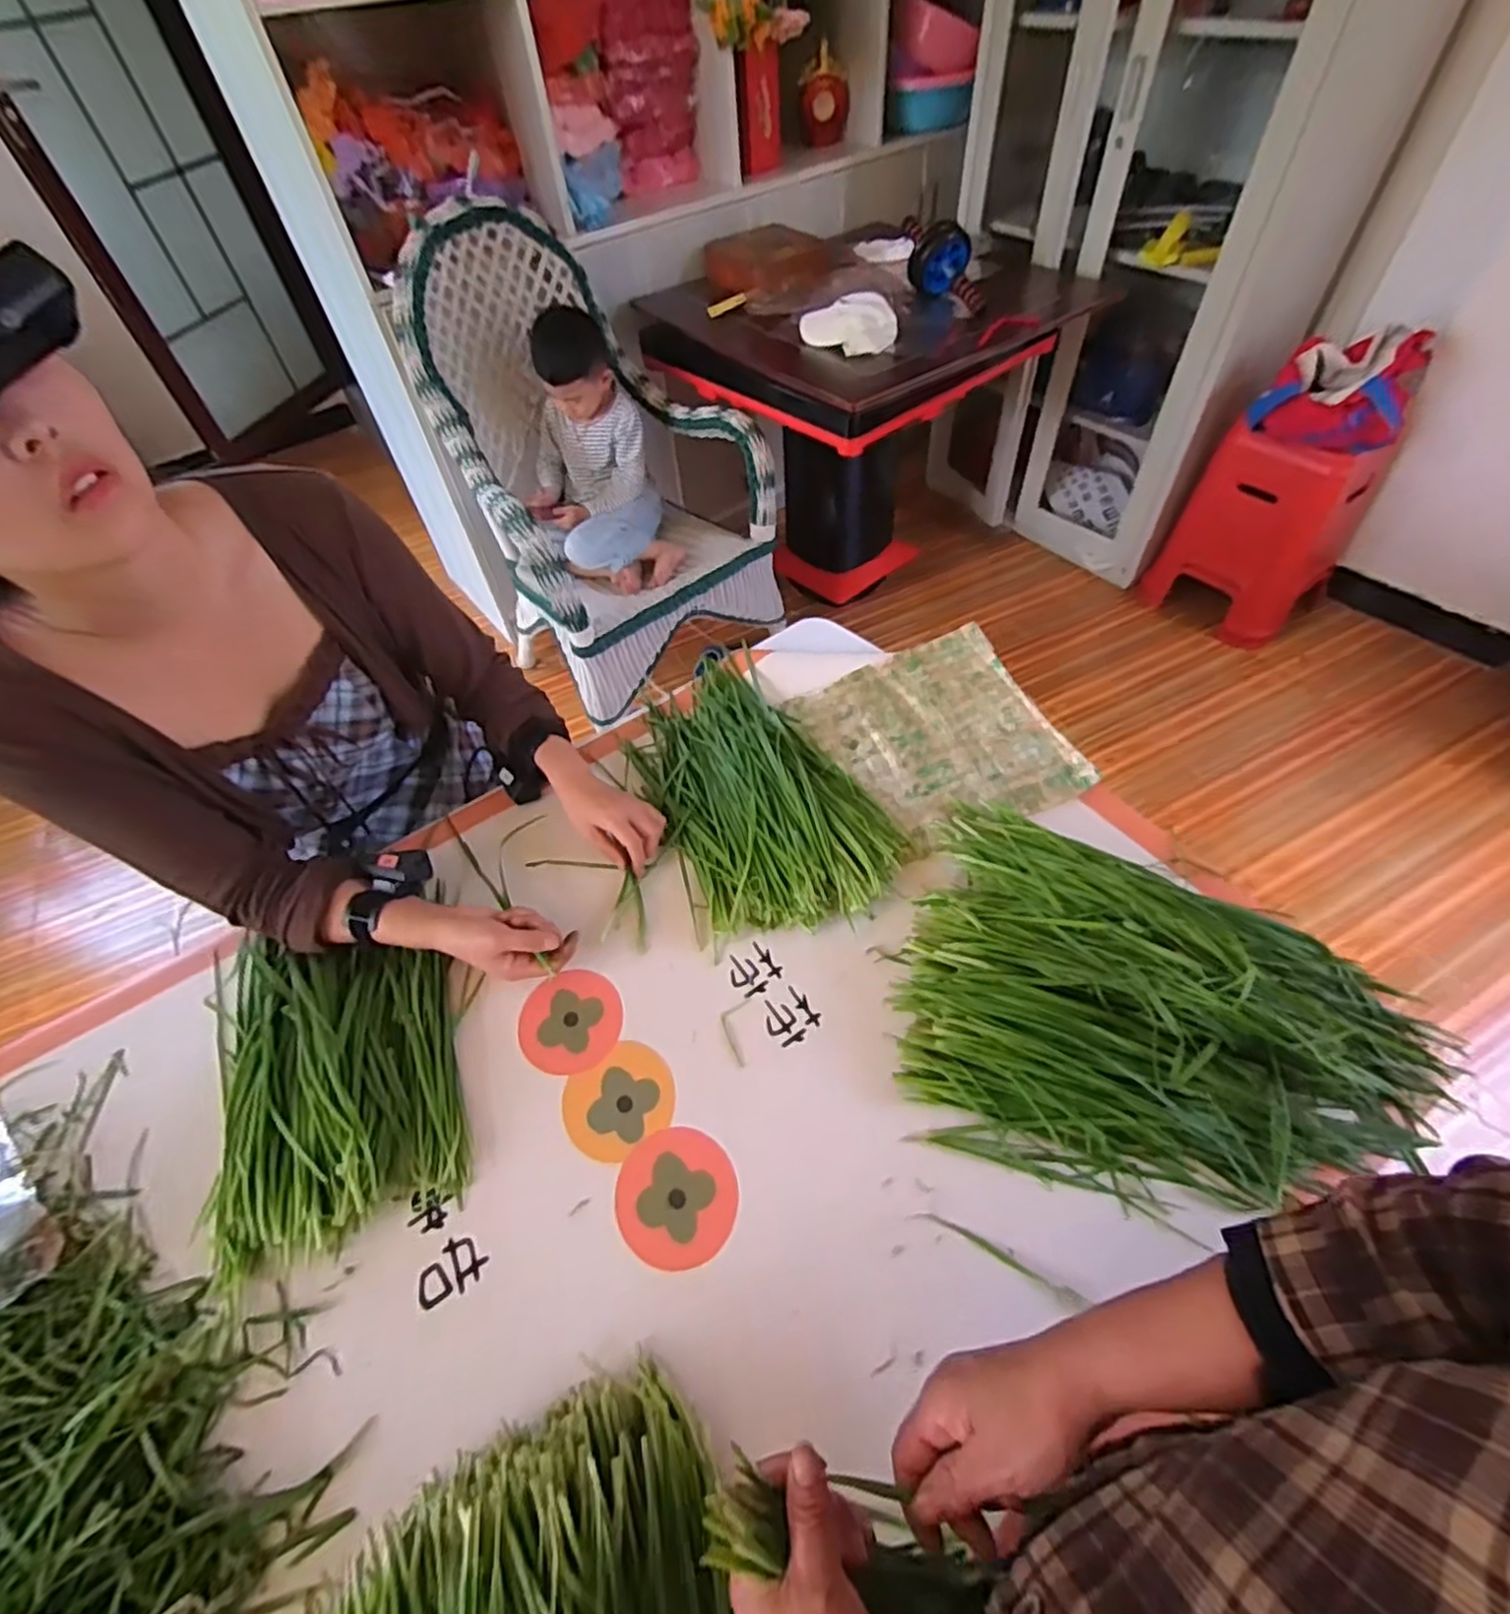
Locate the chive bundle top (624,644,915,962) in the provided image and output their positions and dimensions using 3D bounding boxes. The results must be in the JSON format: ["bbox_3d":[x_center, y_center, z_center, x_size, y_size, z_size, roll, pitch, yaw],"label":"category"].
[{"bbox_3d":[-0.003,-0.031,0.790,0.211,0.037,0.379,-21,55,-12],"label":"chive bundle top"}]

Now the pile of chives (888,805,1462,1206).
[{"bbox_3d":[0.343,0.173,0.596,0.419,0.069,0.302,17,56,16],"label":"pile of chives"}]

